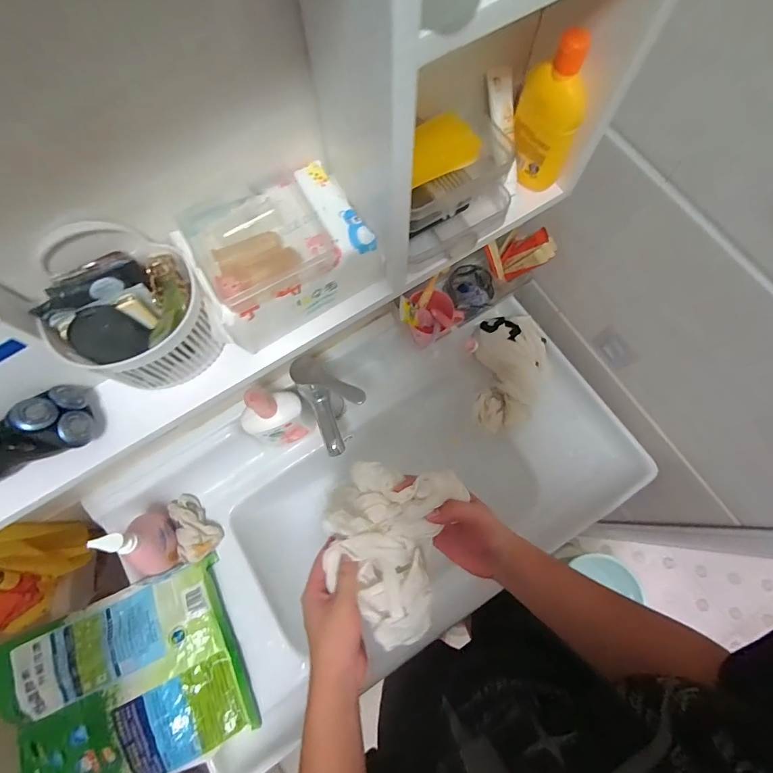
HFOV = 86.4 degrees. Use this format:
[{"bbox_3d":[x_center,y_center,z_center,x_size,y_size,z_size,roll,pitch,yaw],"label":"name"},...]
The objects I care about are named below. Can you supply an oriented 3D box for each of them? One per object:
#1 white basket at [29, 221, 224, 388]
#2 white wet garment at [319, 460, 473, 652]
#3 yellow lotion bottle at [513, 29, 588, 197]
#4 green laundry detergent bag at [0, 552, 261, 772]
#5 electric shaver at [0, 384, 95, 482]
[{"bbox_3d":[-0.214,-0.059,0.351,0.119,0.106,0.108,-27,75,-7],"label":"white basket"},{"bbox_3d":[-0.007,0.179,0.472,0.145,0.110,0.178,17,74,5],"label":"white wet garment"},{"bbox_3d":[0.154,-0.257,0.391,0.031,0.130,0.058,-27,75,-7],"label":"yellow lotion bottle"},{"bbox_3d":[-0.385,0.439,0.595,0.328,0.055,0.254,-24,75,-6],"label":"green laundry detergent bag"},{"bbox_3d":[-0.335,0.050,0.347,0.157,0.049,0.057,-24,75,-6],"label":"electric shaver"}]

